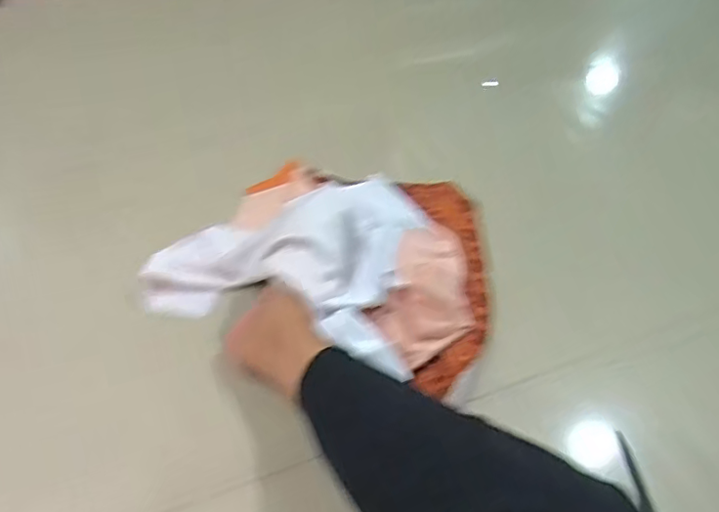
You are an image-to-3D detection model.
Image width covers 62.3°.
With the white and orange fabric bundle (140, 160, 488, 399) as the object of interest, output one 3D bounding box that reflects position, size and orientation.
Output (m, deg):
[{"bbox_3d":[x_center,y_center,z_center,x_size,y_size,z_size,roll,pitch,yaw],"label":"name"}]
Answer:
[{"bbox_3d":[-0.022,-0.032,0.796,0.425,0.112,0.396,17,48,15],"label":"white and orange fabric bundle"}]

